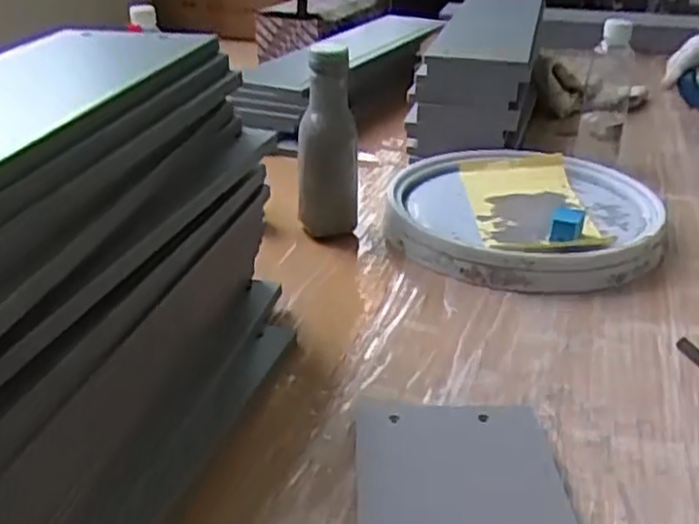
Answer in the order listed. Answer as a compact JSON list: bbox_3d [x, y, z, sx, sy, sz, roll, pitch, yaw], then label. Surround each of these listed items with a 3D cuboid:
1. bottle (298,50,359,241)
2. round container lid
[{"bbox_3d":[-0.023,-0.120,0.793,0.065,0.214,0.079,-1,28,-3],"label":"bottle"},{"bbox_3d":[0.201,-0.054,0.864,0.303,0.046,0.311,6,28,11],"label":"round container lid"}]

